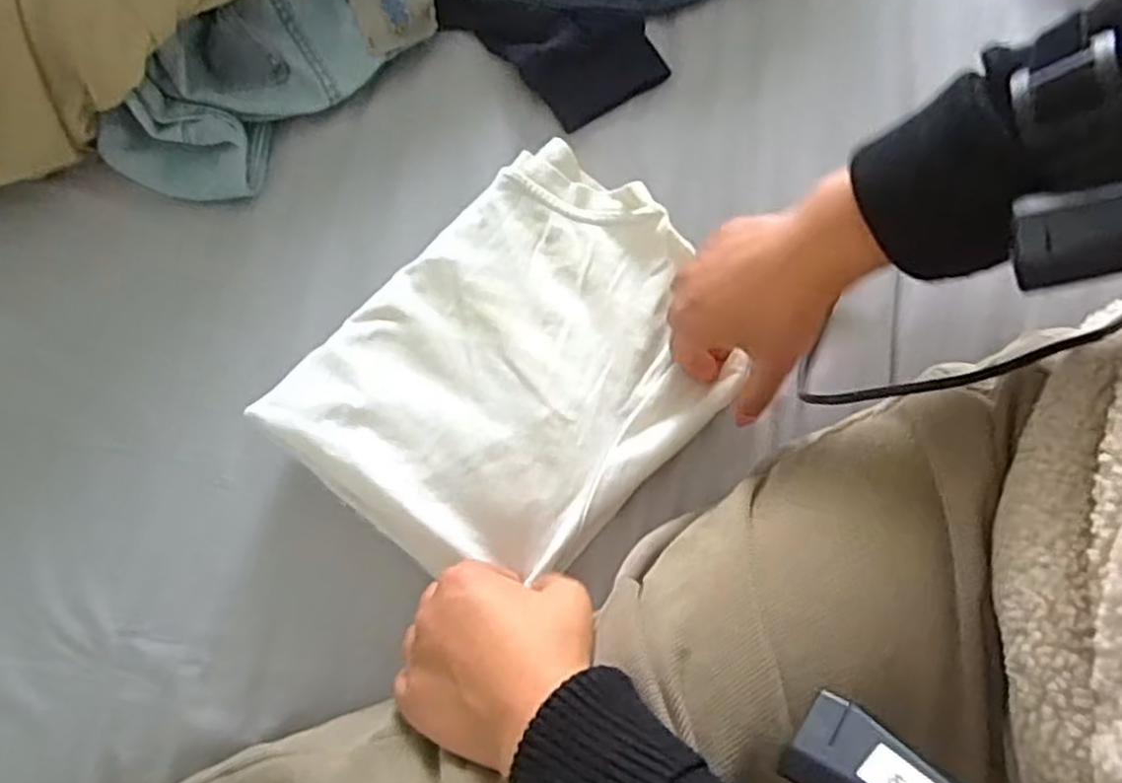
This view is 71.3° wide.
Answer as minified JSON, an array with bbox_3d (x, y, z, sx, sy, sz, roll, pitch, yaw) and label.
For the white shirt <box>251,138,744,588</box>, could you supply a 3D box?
[{"bbox_3d":[-0.021,-0.019,0.469,0.198,0.034,0.256,40,75,16],"label":"white shirt"}]

